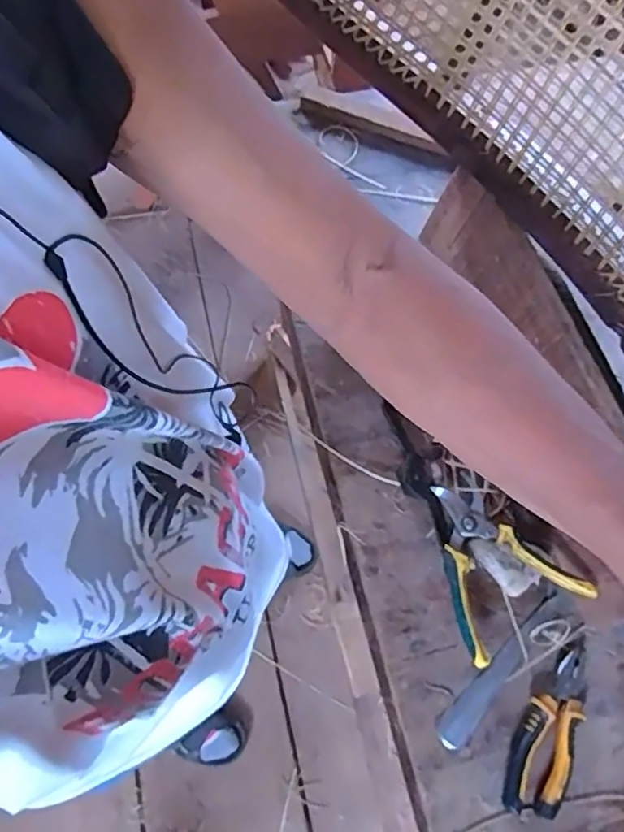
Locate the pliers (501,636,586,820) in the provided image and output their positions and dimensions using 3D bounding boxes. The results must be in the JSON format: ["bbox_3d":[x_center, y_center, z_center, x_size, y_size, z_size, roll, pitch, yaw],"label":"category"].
[{"bbox_3d":[0.232,0.296,0.594,0.052,0.015,0.167,22,71,9],"label":"pliers"}]

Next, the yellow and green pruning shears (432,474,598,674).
[{"bbox_3d":[0.180,0.147,0.640,0.132,0.050,0.166,-27,71,-10],"label":"yellow and green pruning shears"}]

